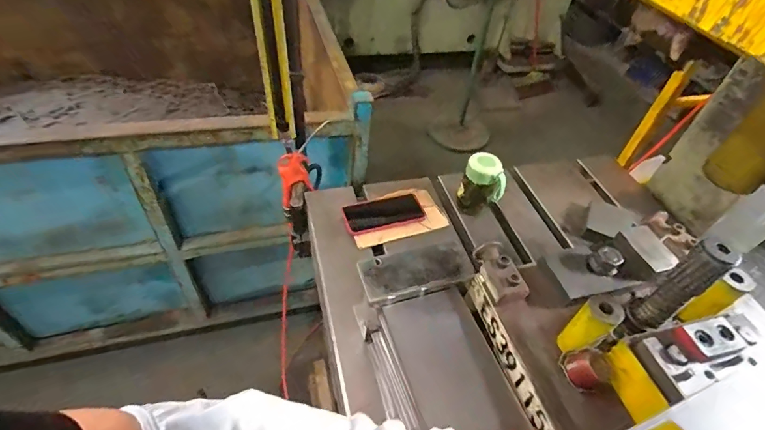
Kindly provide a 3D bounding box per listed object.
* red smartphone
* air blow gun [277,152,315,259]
[{"bbox_3d":[0.003,-0.003,0.834,0.161,0.014,0.079,-16,62,-14],"label":"red smartphone"},{"bbox_3d":[-0.185,-0.018,0.904,0.063,0.233,0.111,-8,11,-15],"label":"air blow gun"}]

